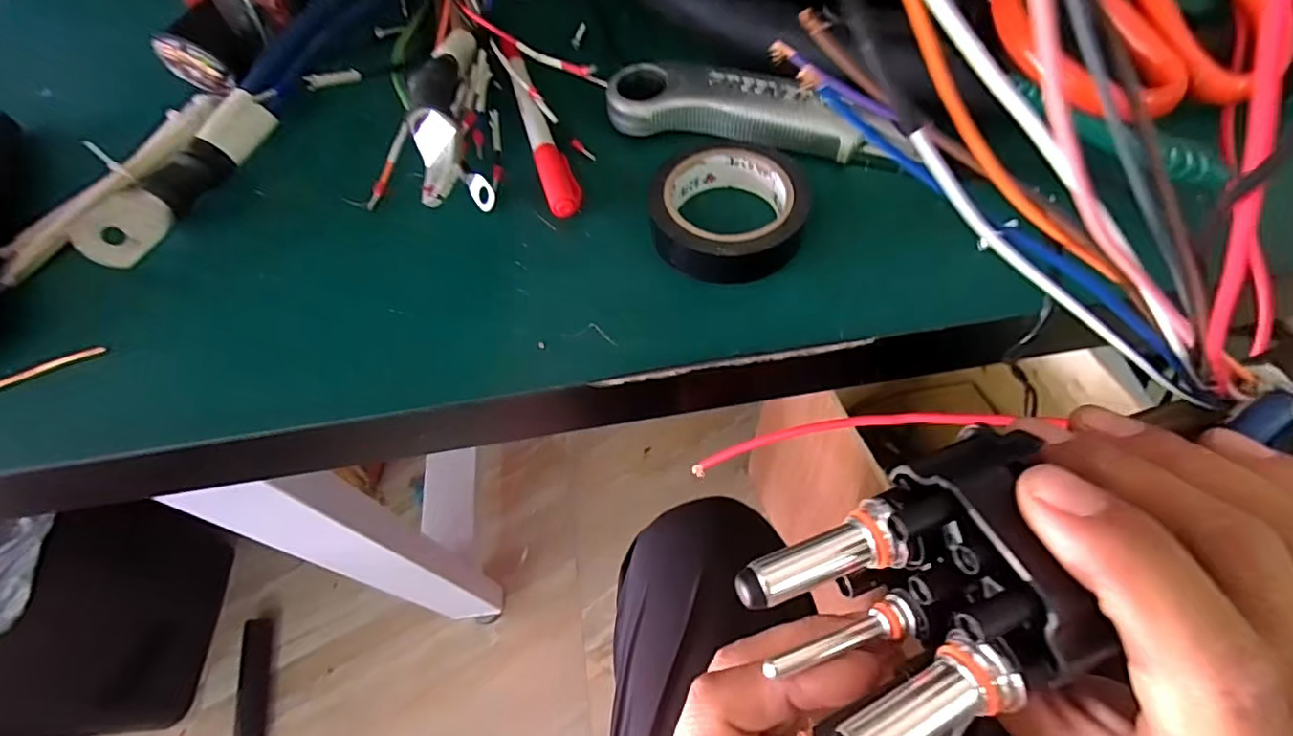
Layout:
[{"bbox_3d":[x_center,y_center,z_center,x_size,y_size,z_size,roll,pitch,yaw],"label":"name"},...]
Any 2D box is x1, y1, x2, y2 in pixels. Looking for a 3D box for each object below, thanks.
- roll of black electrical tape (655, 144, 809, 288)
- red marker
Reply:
[{"bbox_3d":[0.034,-0.069,0.246,0.065,0.018,0.069,-2,60,3],"label":"roll of black electrical tape"},{"bbox_3d":[-0.052,-0.116,0.283,0.015,0.013,0.114,-17,60,-6],"label":"red marker"}]

